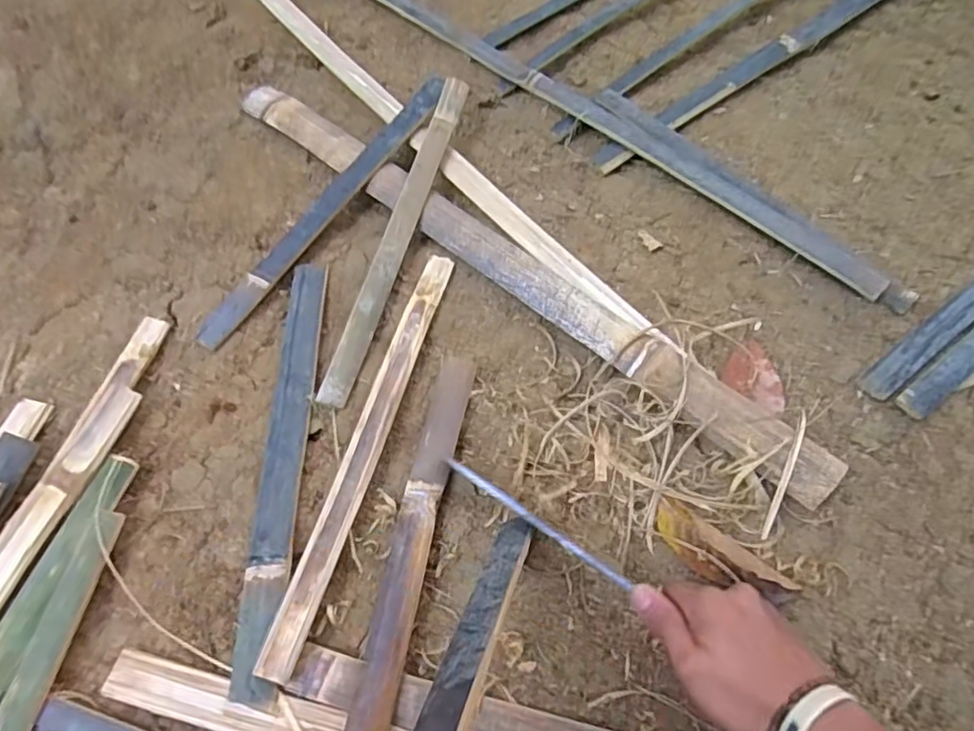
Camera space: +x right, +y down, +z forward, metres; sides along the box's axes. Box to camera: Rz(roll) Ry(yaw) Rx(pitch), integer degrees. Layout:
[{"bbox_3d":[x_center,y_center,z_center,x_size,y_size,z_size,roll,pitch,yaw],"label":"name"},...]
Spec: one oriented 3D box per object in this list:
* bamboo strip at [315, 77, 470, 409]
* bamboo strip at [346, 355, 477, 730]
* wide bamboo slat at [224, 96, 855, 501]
[{"bbox_3d":[-0.088,-0.144,0.638,0.029,0.012,0.402,21,69,-10],"label":"bamboo strip"},{"bbox_3d":[-0.064,0.167,0.485,0.031,0.017,0.392,9,62,8],"label":"bamboo strip"},{"bbox_3d":[-0.002,-0.120,0.628,0.758,0.015,0.051,38,71,21],"label":"wide bamboo slat"}]

